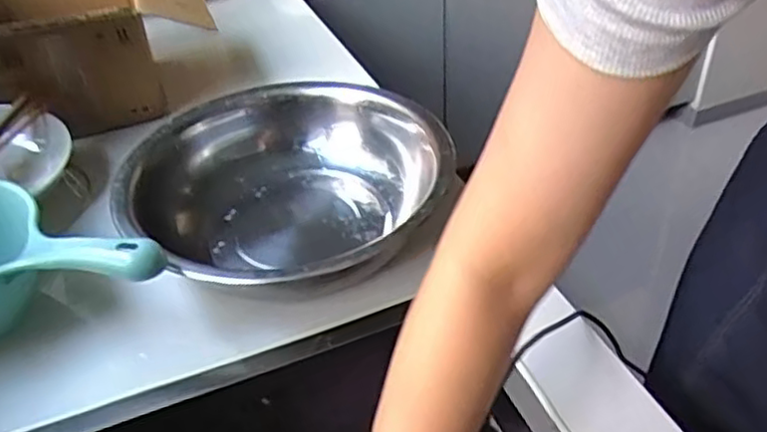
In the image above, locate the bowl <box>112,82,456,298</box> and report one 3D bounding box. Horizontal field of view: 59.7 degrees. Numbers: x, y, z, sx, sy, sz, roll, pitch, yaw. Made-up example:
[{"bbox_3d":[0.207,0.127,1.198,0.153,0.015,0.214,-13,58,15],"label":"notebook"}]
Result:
[{"bbox_3d":[-0.091,-0.017,0.672,0.304,0.106,0.296,-3,41,2],"label":"bowl"}]

